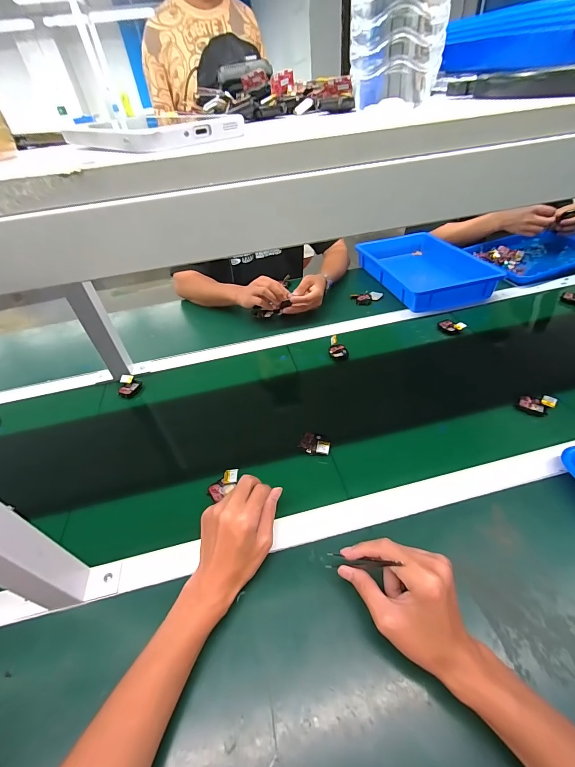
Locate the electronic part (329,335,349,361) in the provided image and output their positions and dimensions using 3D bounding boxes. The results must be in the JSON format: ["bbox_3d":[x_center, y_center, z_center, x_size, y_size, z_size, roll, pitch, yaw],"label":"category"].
[{"bbox_3d":[0.112,-0.079,0.710,0.041,0.023,0.053,-1,41,6],"label":"electronic part"}]

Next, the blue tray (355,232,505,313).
[{"bbox_3d":[0.382,-0.324,0.918,0.259,0.058,0.351,-13,41,-7],"label":"blue tray"}]

